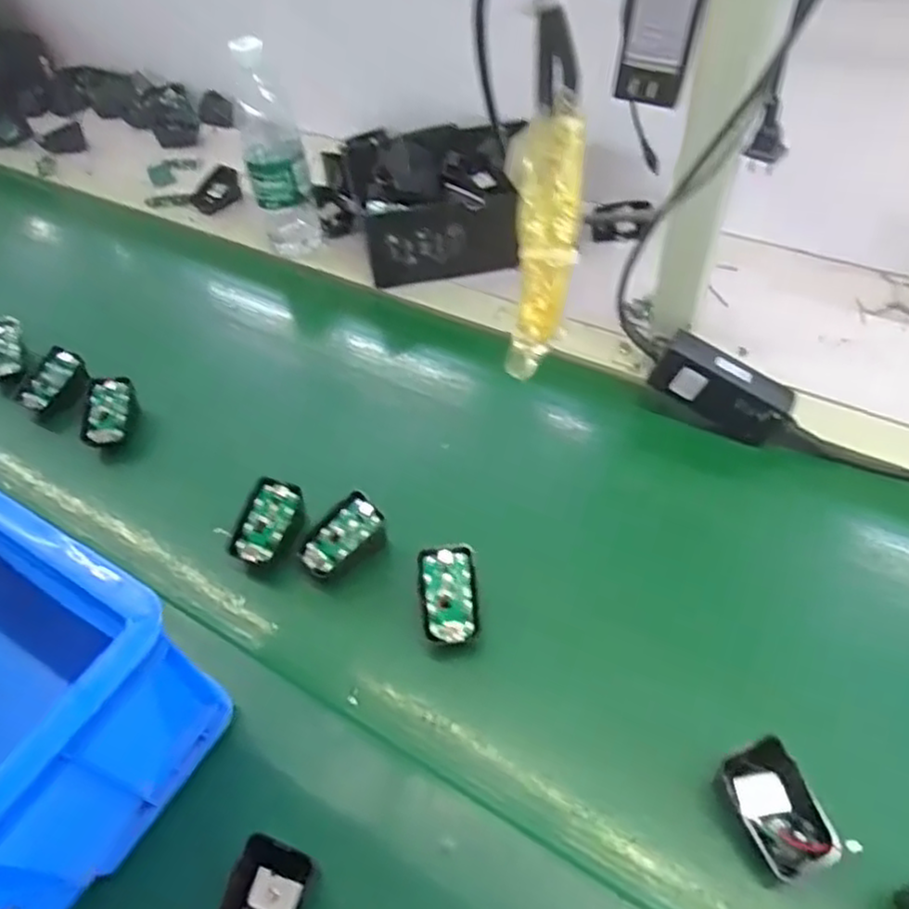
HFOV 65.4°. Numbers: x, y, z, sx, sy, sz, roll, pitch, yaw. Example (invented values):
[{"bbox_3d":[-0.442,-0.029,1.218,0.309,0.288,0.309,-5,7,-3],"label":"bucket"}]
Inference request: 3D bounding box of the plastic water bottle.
[{"bbox_3d":[-0.200,-0.326,0.796,0.067,0.233,0.052,-10,50,-5],"label":"plastic water bottle"}]

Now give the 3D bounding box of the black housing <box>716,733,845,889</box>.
[{"bbox_3d":[0.186,0.209,0.413,0.050,0.039,0.072,-21,51,-14],"label":"black housing"}]

